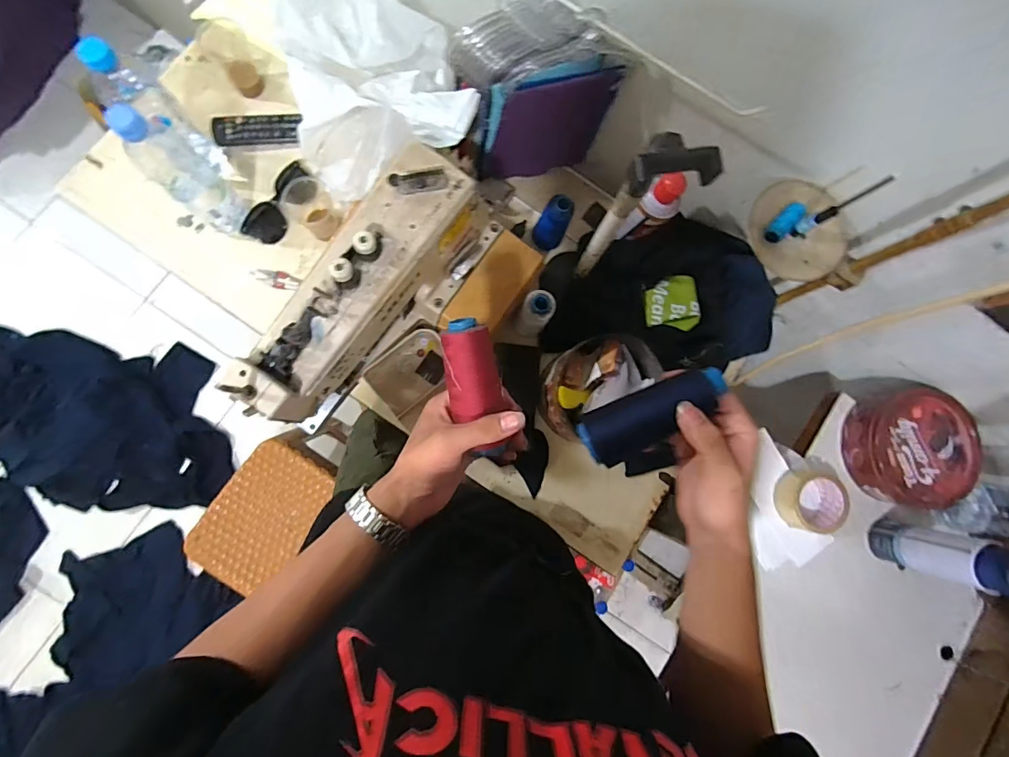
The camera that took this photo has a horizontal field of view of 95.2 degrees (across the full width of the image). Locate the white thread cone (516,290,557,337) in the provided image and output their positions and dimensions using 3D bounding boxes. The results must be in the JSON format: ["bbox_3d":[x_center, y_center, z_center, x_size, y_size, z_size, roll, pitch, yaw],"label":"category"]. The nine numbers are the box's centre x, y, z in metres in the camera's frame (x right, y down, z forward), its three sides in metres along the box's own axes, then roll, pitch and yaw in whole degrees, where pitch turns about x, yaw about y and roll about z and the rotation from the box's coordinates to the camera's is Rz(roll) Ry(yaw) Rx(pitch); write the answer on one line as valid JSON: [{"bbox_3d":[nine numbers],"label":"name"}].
[{"bbox_3d":[0.045,-0.095,0.692,0.048,0.100,0.046,1,84,-7],"label":"white thread cone"}]

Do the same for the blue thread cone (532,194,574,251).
[{"bbox_3d":[0.075,-0.238,0.713,0.047,0.118,0.042,25,82,-4],"label":"blue thread cone"}]

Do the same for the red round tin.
[{"bbox_3d":[0.654,0.111,0.742,0.179,0.072,0.182,1,84,-7],"label":"red round tin"}]

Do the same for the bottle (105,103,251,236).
[{"bbox_3d":[-0.422,-0.271,0.606,0.069,0.223,0.063,1,84,-7],"label":"bottle"}]

